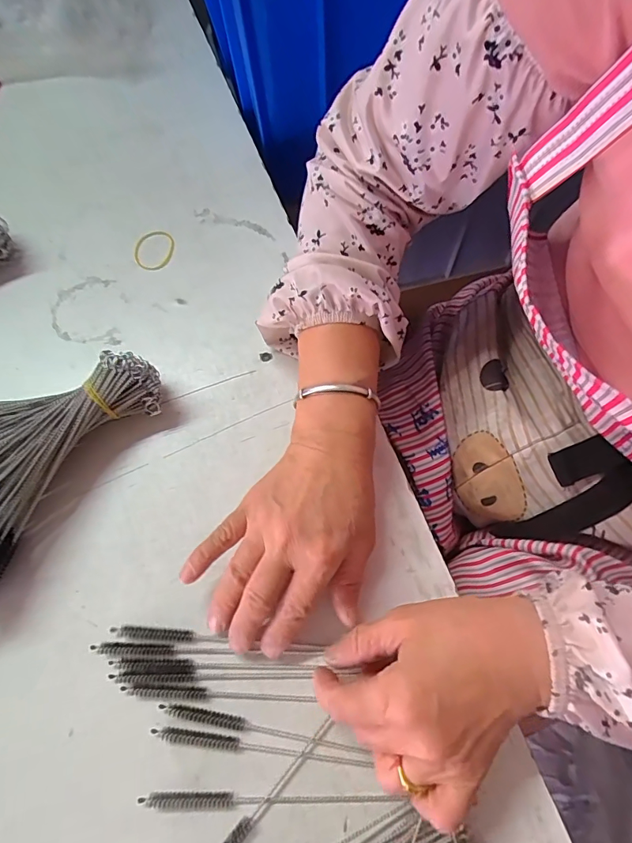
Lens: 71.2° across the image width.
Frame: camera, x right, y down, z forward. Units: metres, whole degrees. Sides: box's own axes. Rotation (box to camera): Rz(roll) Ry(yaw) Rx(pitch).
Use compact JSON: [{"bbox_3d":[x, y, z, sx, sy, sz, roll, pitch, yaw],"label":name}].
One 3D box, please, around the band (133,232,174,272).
[{"bbox_3d":[-0.152,-0.161,0.417,0.040,0.006,0.046,23,72,8],"label":"band"}]

